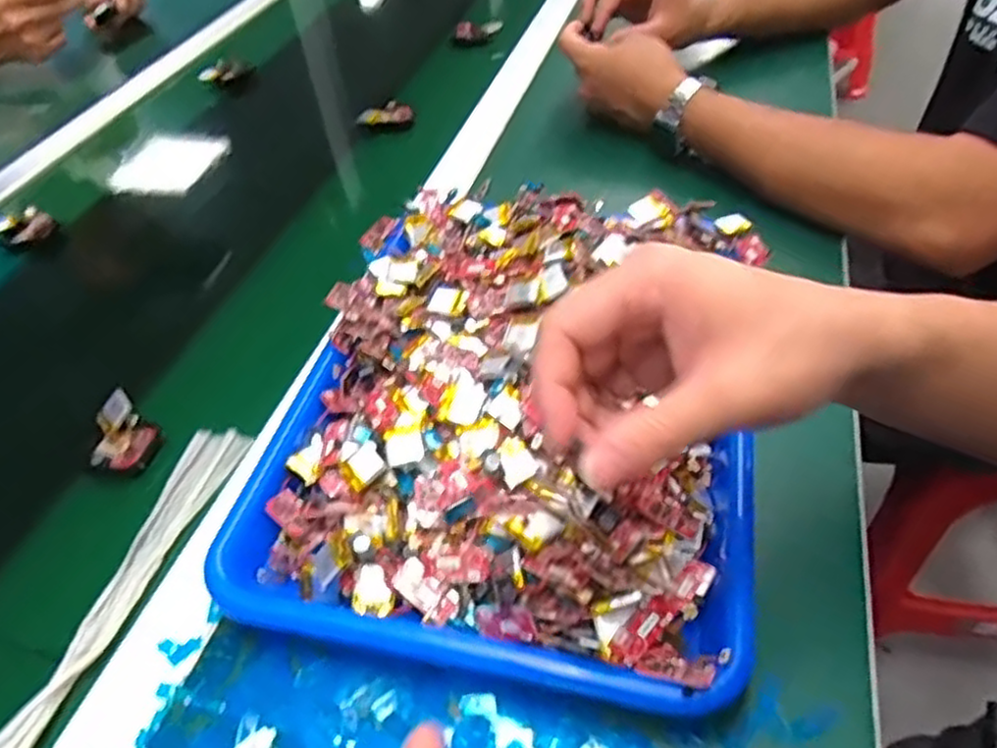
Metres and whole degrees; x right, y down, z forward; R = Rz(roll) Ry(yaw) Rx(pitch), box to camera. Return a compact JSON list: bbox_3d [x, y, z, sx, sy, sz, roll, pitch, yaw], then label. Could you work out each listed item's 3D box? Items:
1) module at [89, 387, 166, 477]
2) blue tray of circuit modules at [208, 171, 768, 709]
[{"bbox_3d":[-0.229,0.038,0.431,0.049,0.020,0.038,29,56,28],"label":"module"},{"bbox_3d":[0.012,0.002,0.401,0.247,0.061,0.319,6,48,10],"label":"blue tray of circuit modules"}]

